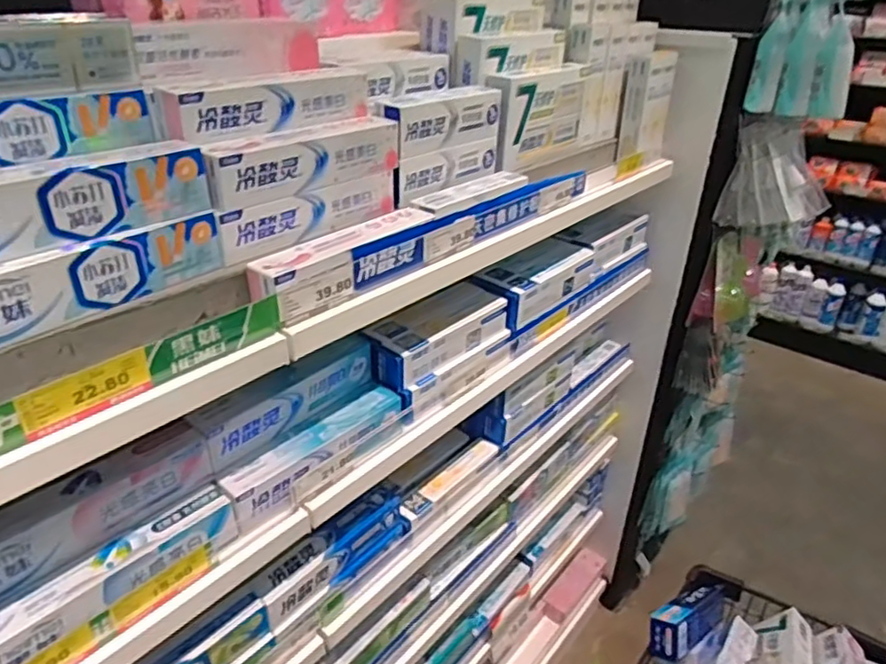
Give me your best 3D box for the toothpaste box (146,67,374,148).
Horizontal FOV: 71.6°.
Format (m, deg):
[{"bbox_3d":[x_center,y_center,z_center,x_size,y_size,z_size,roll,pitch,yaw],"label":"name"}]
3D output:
[{"bbox_3d":[-0.172,-0.235,0.625,0.041,0.052,0.229,23,36,33],"label":"toothpaste box"}]

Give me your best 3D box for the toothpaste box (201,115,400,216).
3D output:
[{"bbox_3d":[-0.138,-0.177,0.632,0.039,0.053,0.229,24,37,35],"label":"toothpaste box"}]

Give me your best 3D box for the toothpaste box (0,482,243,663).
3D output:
[{"bbox_3d":[-0.296,0.220,0.560,0.041,0.042,0.223,24,37,35],"label":"toothpaste box"}]

